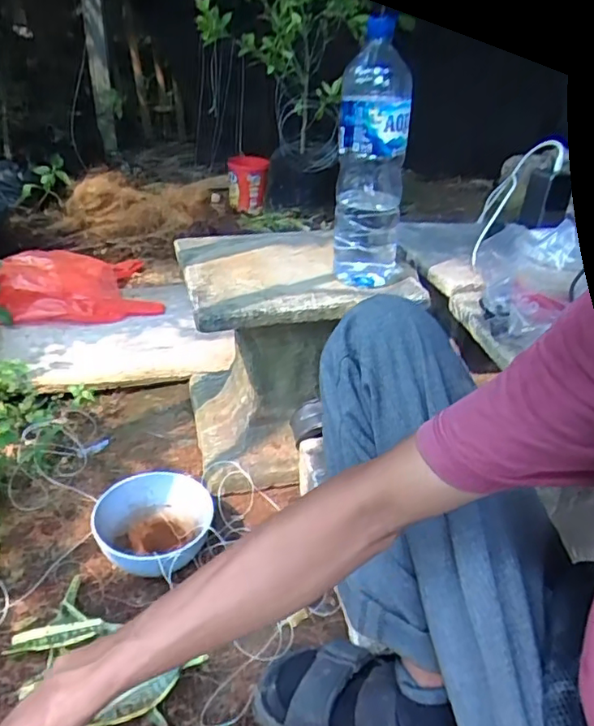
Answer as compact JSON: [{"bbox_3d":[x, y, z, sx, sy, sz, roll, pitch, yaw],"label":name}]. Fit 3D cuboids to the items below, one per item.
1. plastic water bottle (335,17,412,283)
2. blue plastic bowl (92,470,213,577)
[{"bbox_3d":[0.092,-0.239,0.723,0.085,0.304,0.073,9,33,6],"label":"plastic water bottle"},{"bbox_3d":[-0.183,0.214,0.748,0.137,0.079,0.146,3,32,-2],"label":"blue plastic bowl"}]

